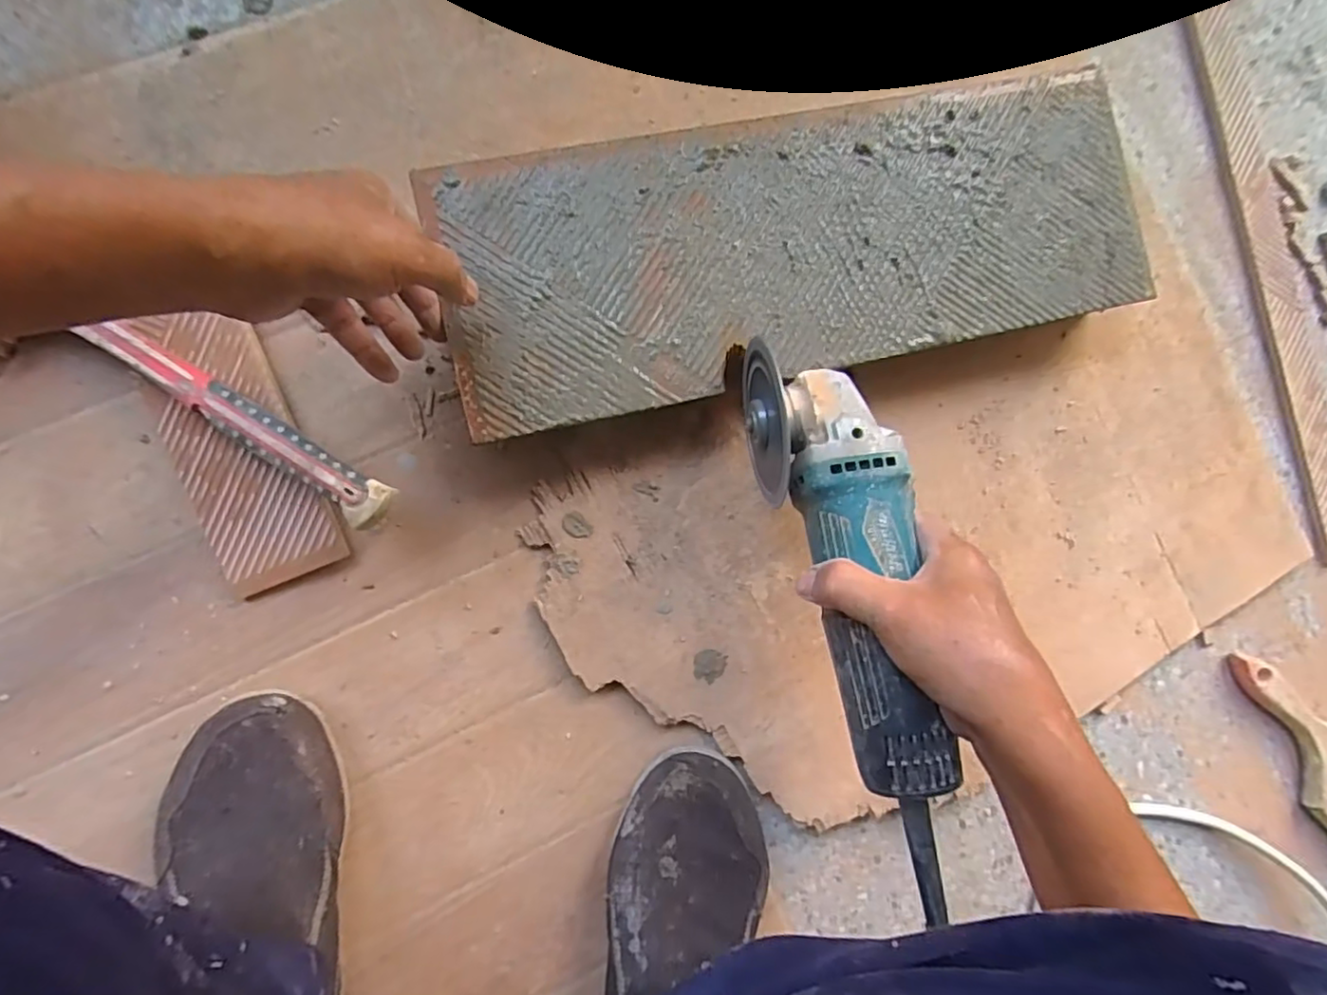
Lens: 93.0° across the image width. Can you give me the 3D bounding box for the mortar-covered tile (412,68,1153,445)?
[{"bbox_3d":[0.098,-0.171,0.423,0.477,0.006,0.171,-13,91,-8],"label":"mortar-covered tile"}]

